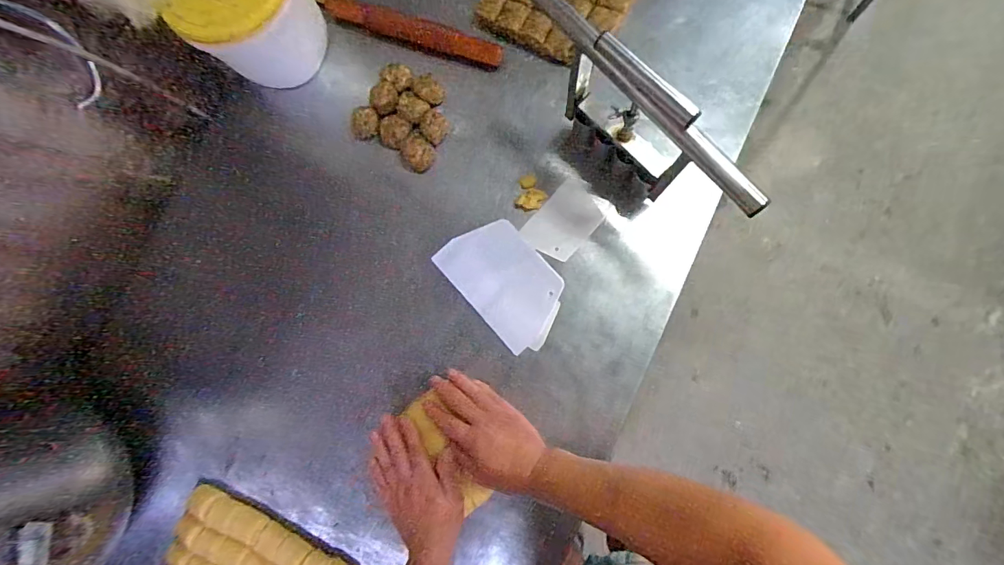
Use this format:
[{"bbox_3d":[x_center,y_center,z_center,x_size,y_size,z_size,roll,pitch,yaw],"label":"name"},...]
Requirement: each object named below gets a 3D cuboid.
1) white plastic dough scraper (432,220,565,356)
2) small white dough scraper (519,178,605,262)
[{"bbox_3d":[0.005,-0.005,0.645,0.119,0.007,0.180,-42,84,-1],"label":"white plastic dough scraper"},{"bbox_3d":[0.092,-0.090,0.654,0.079,0.004,0.115,41,85,8],"label":"small white dough scraper"}]

